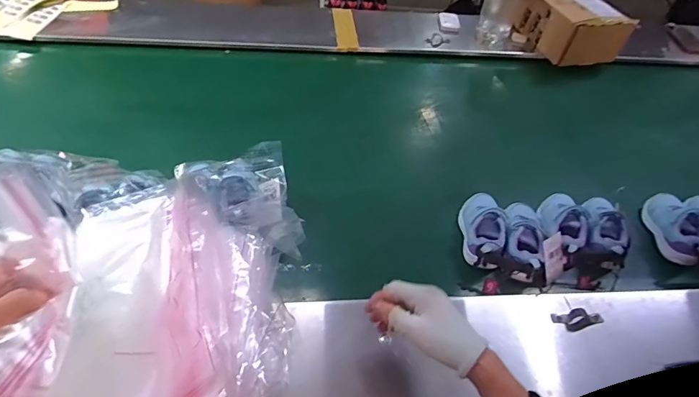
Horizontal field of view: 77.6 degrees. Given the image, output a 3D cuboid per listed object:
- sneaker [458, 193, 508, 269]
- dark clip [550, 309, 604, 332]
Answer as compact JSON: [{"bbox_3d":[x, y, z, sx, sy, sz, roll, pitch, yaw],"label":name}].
[{"bbox_3d":[0.237,0.046,0.771,0.073,0.059,0.177,10,47,3],"label":"sneaker"},{"bbox_3d":[0.346,0.182,0.655,0.075,0.017,0.029,-4,48,-11],"label":"dark clip"}]

